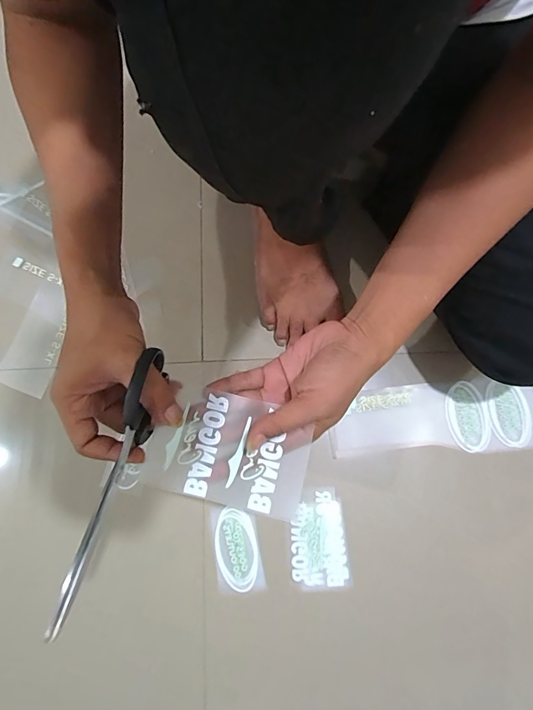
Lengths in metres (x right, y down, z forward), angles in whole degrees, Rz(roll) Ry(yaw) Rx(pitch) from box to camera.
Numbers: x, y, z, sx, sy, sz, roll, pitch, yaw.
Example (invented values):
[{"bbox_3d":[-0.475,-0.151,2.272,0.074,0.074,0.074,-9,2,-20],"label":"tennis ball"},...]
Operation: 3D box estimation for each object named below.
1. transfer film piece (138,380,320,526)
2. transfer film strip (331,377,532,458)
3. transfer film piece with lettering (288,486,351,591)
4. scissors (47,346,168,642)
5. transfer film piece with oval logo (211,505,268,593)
[{"bbox_3d":[-0.031,0.081,0.339,0.129,0.017,0.089,14,77,4],"label":"transfer film piece"},{"bbox_3d":[0.275,0.075,0.497,0.379,0.010,0.090,-5,77,-1],"label":"transfer film strip"},{"bbox_3d":[0.060,0.215,0.463,0.067,0.004,0.112,-3,77,0],"label":"transfer film piece with lettering"},{"bbox_3d":[-0.112,0.092,0.301,0.013,0.060,0.201,11,61,3],"label":"scissors"},{"bbox_3d":[-0.035,0.227,0.462,0.055,0.004,0.096,-8,77,-2],"label":"transfer film piece with oval logo"}]

